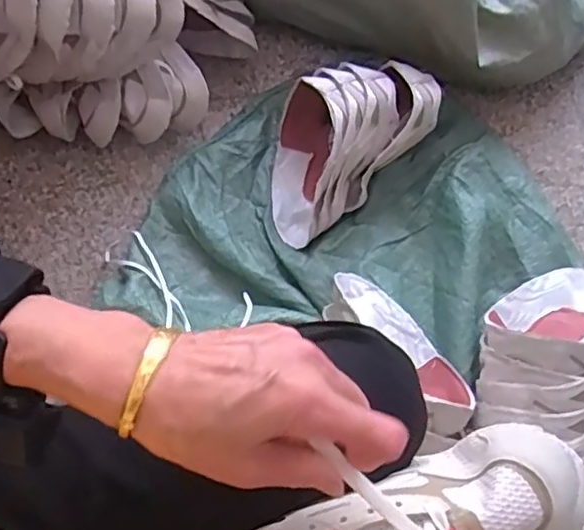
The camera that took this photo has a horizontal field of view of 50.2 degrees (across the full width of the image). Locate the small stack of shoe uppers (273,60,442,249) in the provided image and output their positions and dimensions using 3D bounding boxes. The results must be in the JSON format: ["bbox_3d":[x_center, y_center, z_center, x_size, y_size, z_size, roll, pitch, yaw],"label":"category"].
[{"bbox_3d":[0.068,-0.191,0.957,0.179,0.184,0.302,43,73,14],"label":"small stack of shoe uppers"}]

